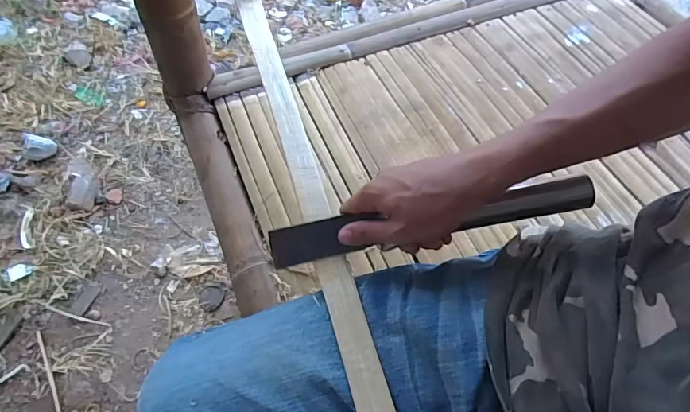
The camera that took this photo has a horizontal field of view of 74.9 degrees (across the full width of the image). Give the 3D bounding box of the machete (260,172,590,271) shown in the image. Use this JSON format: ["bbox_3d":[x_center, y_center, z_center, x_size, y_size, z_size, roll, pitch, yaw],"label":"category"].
[{"bbox_3d":[0.069,0.013,0.382,0.270,0.019,0.038,-8,60,6],"label":"machete"}]

